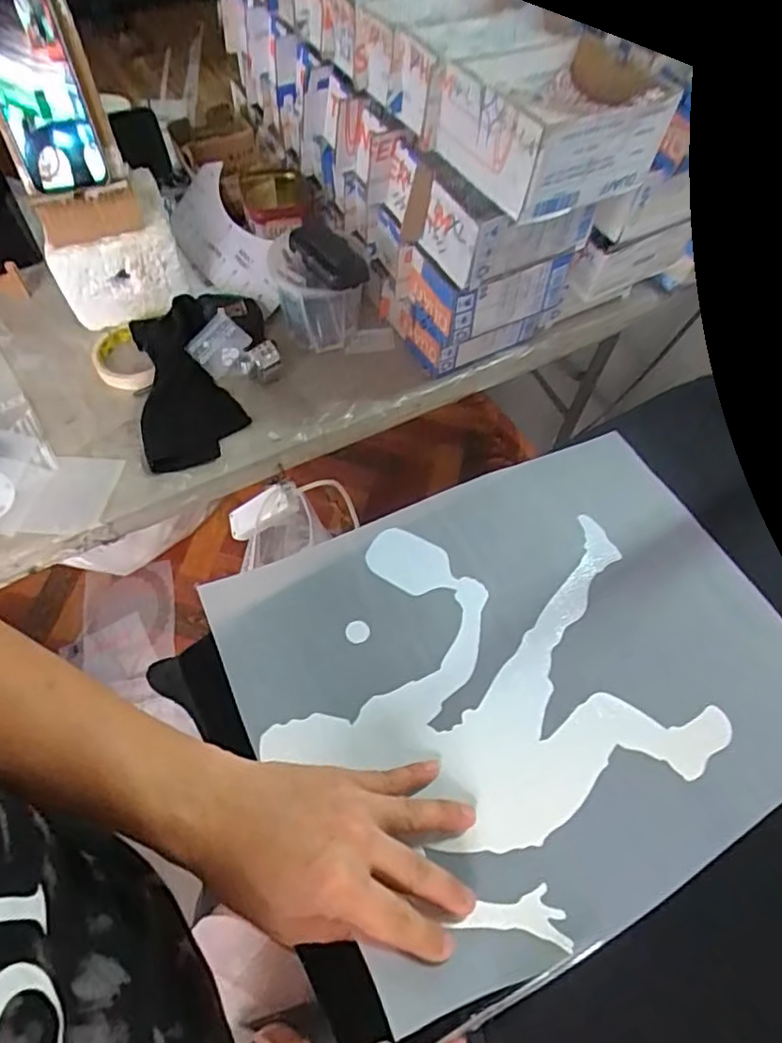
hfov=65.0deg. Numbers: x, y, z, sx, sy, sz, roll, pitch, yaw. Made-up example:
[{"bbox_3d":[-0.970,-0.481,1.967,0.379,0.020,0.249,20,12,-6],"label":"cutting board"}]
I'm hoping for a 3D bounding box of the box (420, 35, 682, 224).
[{"bbox_3d":[0.127,-0.343,0.528,0.137,0.075,0.143,-29,65,-19],"label":"box"}]

